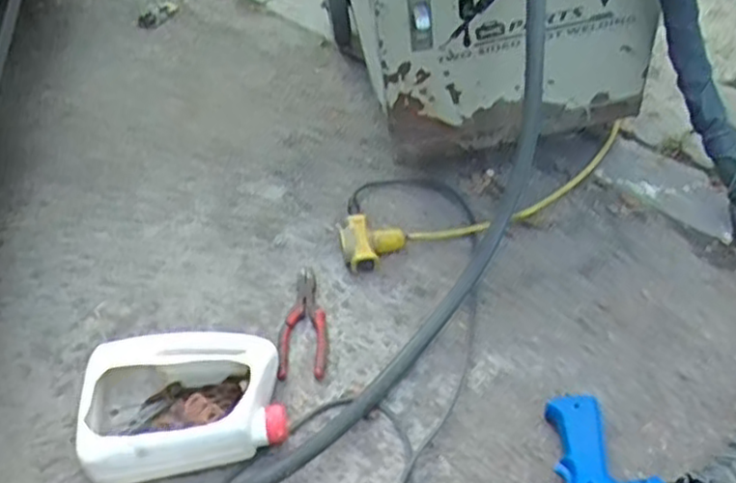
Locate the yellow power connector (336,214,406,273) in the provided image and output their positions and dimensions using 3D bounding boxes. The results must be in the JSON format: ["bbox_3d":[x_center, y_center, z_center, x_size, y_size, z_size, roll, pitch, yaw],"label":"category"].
[{"bbox_3d":[0.005,-0.006,1.068,0.089,0.047,0.085,-11,49,-3],"label":"yellow power connector"}]

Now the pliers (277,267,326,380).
[{"bbox_3d":[-0.085,0.105,0.999,0.063,0.011,0.172,-4,49,4],"label":"pliers"}]

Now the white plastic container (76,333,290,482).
[{"bbox_3d":[-0.214,0.196,0.897,0.218,0.093,0.180,-14,49,-6],"label":"white plastic container"}]

